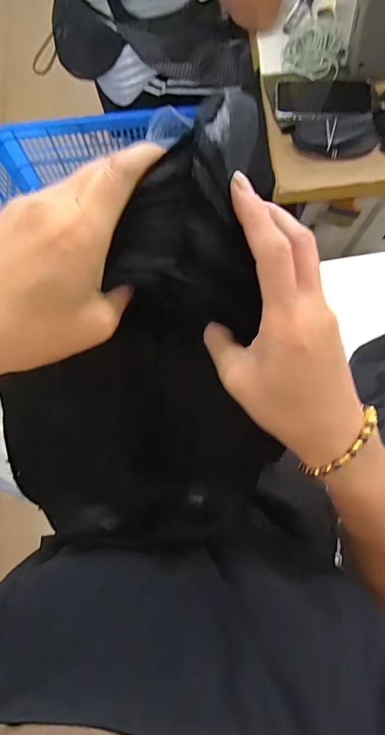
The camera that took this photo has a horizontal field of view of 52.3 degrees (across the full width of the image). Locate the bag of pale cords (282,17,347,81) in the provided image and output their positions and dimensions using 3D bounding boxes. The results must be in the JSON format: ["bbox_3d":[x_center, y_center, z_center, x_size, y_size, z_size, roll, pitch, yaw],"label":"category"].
[{"bbox_3d":[0.222,-0.574,0.705,0.110,0.034,0.113,16,78,5],"label":"bag of pale cords"}]

